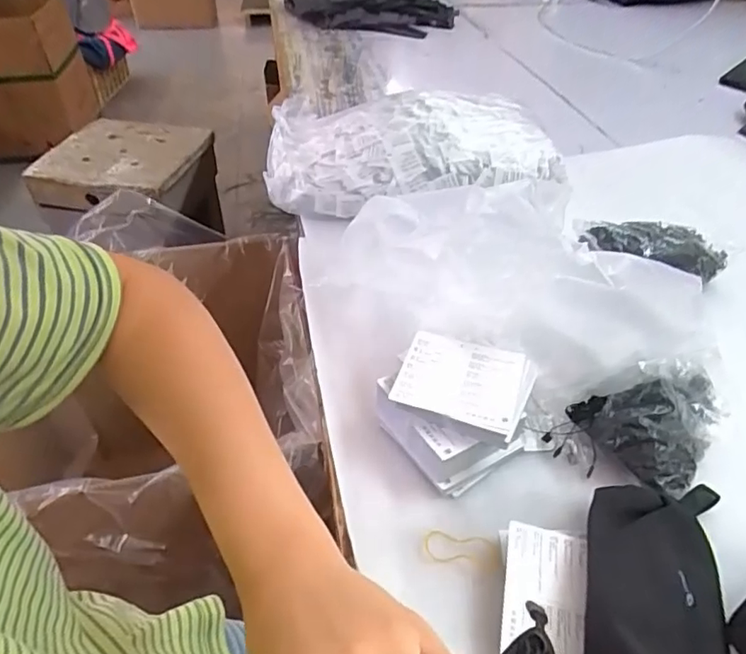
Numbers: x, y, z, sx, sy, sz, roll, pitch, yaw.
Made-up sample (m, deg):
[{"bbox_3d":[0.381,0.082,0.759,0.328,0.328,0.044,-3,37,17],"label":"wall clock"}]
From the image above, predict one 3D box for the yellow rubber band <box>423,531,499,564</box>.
[{"bbox_3d":[0.066,0.169,0.414,0.054,0.004,0.024,4,47,14],"label":"yellow rubber band"}]

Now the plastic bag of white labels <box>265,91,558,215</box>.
[{"bbox_3d":[0.043,-0.284,0.839,0.400,0.110,0.331,-1,42,-2],"label":"plastic bag of white labels"}]

